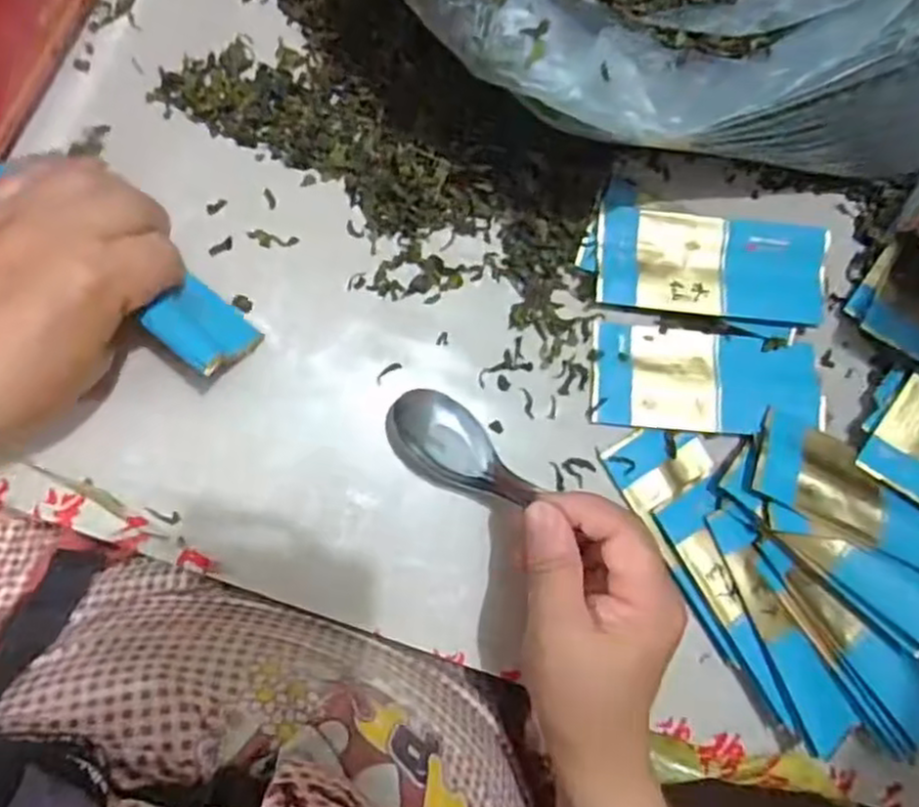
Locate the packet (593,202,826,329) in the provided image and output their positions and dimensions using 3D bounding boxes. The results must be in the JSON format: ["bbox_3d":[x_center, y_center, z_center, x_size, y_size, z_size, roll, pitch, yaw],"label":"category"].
[{"bbox_3d":[0.137,-0.074,0.394,0.127,0.009,0.054,5,85,-8],"label":"packet"}]

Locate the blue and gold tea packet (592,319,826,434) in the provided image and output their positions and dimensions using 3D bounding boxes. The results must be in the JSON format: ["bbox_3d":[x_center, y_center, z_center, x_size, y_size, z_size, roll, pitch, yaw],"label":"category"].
[{"bbox_3d":[0.133,-0.012,0.390,0.125,0.010,0.054,5,85,-8],"label":"blue and gold tea packet"}]

